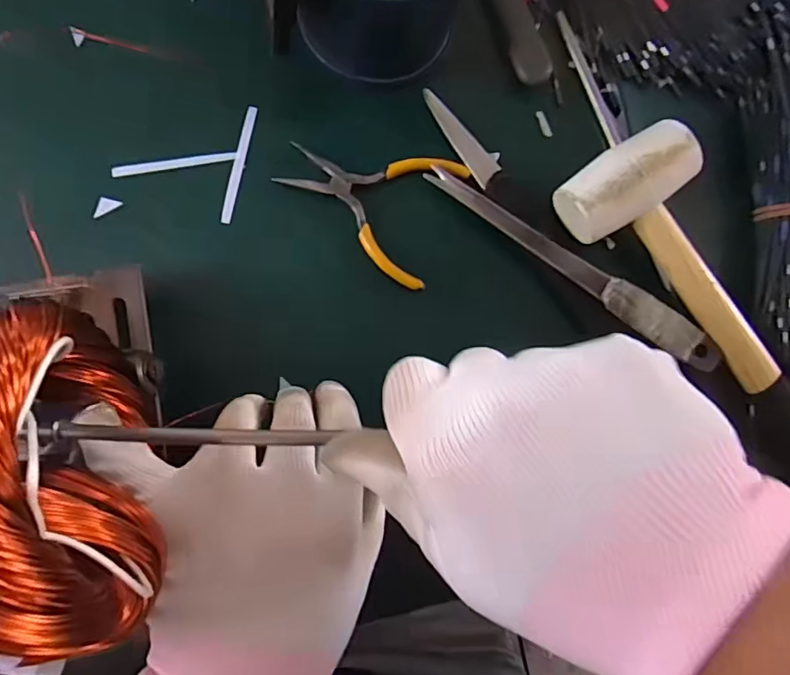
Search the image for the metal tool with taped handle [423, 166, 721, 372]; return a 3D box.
[{"bbox_3d":[0.110,-0.046,0.323,0.205,0.021,0.024,35,81,0],"label":"metal tool with taped handle"}]

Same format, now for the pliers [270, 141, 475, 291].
[{"bbox_3d":[-0.018,-0.090,0.331,0.109,0.014,0.086,24,81,-1],"label":"pliers"}]

